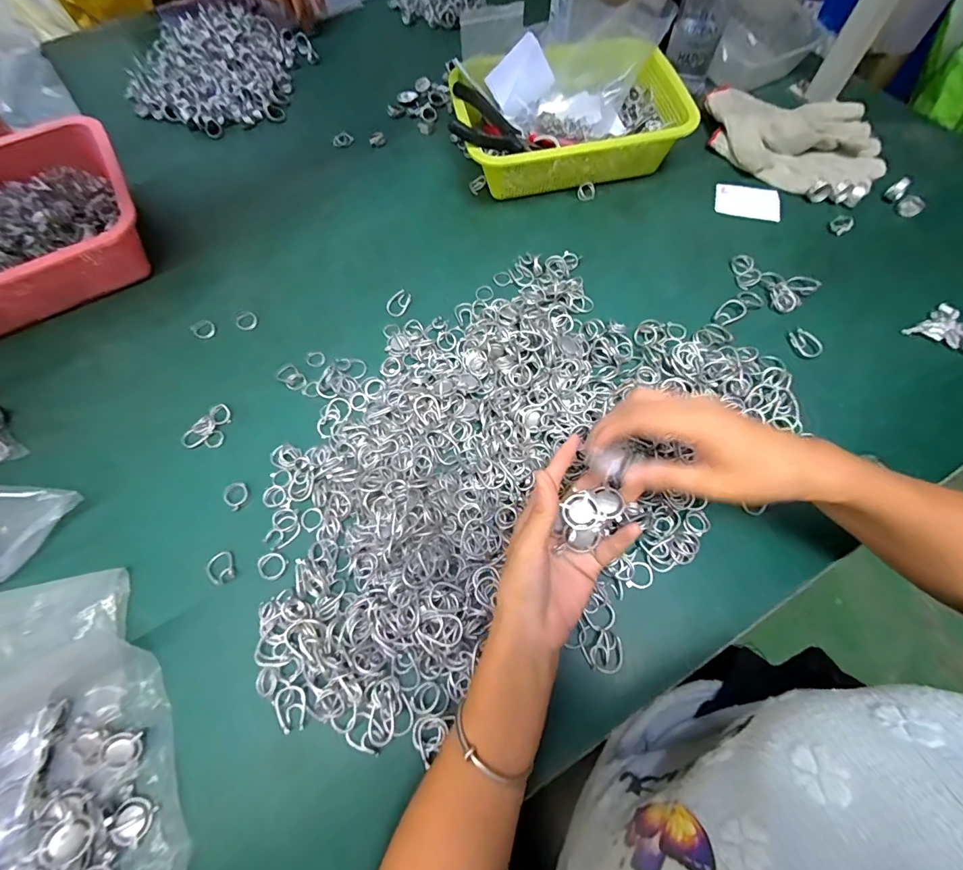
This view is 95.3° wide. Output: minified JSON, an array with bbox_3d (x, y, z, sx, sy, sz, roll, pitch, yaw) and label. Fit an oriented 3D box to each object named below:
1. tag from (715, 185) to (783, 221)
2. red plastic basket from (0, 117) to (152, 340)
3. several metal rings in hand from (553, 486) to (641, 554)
[{"bbox_3d":[0.329,-0.286,0.541,0.076,0.005,0.057,14,68,7],"label":"tag"},{"bbox_3d":[-0.538,-0.221,0.494,0.306,0.079,0.228,-35,70,-13],"label":"red plastic basket"},{"bbox_3d":[0.082,0.057,0.321,0.053,0.014,0.035,-32,70,-12],"label":"several metal rings in hand"}]

